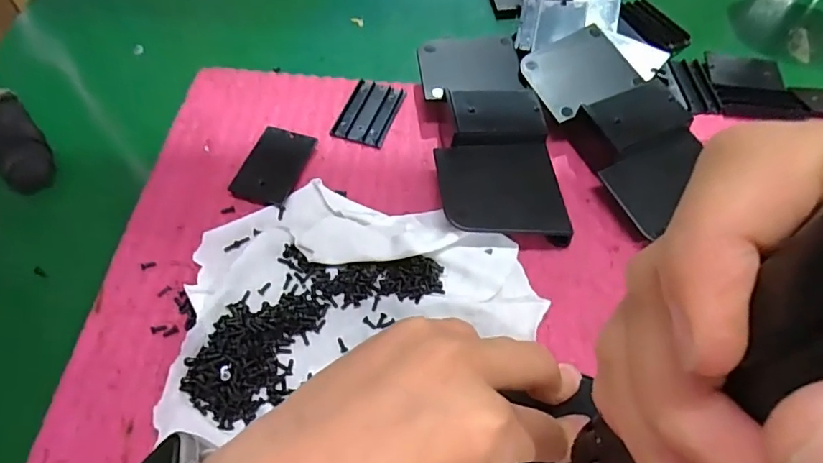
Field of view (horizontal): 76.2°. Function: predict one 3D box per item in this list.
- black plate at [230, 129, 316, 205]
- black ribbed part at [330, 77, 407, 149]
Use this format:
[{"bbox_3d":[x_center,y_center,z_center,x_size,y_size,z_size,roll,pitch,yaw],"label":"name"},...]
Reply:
[{"bbox_3d":[-0.086,-0.042,0.330,0.035,0.008,0.056,16,59,8],"label":"black plate"},{"bbox_3d":[-0.028,-0.080,0.357,0.034,0.006,0.052,17,59,8],"label":"black ribbed part"}]

